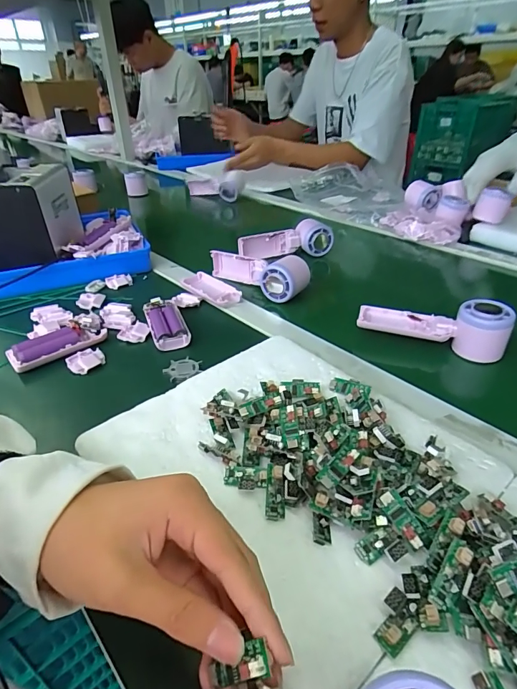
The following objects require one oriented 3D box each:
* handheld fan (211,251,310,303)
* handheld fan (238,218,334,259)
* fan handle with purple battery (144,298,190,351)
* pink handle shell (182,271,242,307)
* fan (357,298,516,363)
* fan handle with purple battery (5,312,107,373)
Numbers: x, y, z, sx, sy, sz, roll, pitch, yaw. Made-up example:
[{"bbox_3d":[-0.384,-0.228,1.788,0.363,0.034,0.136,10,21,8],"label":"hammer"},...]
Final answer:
[{"bbox_3d":[-0.002,-0.117,0.619,0.163,0.051,0.050,28,44,36],"label":"handheld fan"},{"bbox_3d":[0.047,-0.186,0.719,0.164,0.056,0.044,-5,34,-4],"label":"handheld fan"},{"bbox_3d":[-0.119,-0.029,0.520,0.045,0.025,0.102,-14,36,-17],"label":"fan handle with purple battery"},{"bbox_3d":[-0.071,-0.081,0.600,0.047,0.018,0.107,-22,39,-27],"label":"pink handle shell"},{"bbox_3d":[0.203,-0.027,0.481,0.162,0.056,0.042,12,36,19],"label":"fan"},{"bbox_3d":[-0.235,-0.005,0.478,0.048,0.019,0.109,28,44,36],"label":"fan handle with purple battery"}]

